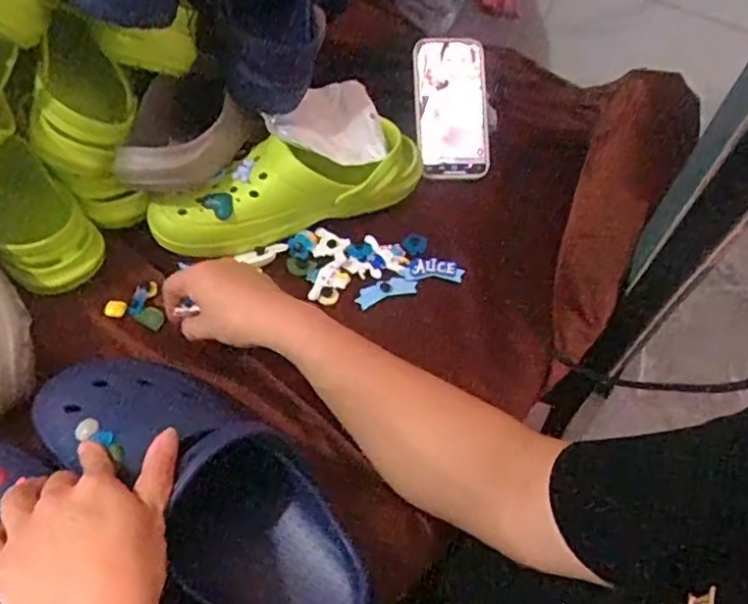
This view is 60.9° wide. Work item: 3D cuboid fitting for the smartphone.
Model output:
[{"bbox_3d":[0.089,-0.221,0.724,0.084,0.019,0.157,-2,87,-6],"label":"smartphone"}]

